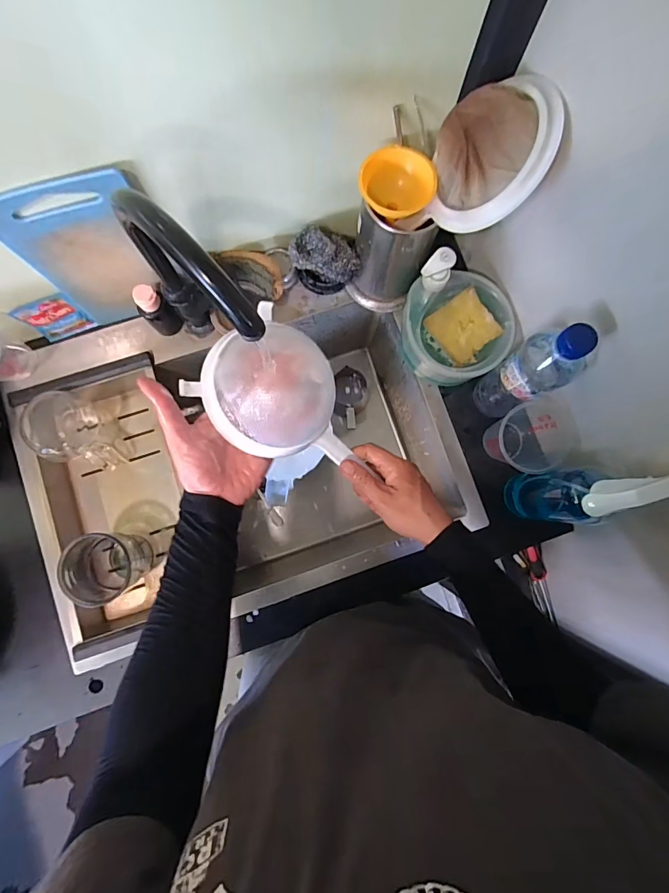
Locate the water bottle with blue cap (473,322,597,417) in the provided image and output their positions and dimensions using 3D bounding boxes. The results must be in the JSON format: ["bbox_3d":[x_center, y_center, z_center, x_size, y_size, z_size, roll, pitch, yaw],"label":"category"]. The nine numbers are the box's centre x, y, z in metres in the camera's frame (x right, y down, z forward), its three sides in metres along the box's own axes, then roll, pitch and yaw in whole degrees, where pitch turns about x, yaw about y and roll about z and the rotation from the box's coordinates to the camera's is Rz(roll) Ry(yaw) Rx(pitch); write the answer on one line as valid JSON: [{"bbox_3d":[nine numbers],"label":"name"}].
[{"bbox_3d":[0.235,-0.089,0.498,0.078,0.209,0.060,-33,85,-6],"label":"water bottle with blue cap"}]

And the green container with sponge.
[{"bbox_3d":[0.168,-0.163,0.582,0.136,0.086,0.139,0,83,-2],"label":"green container with sponge"}]

